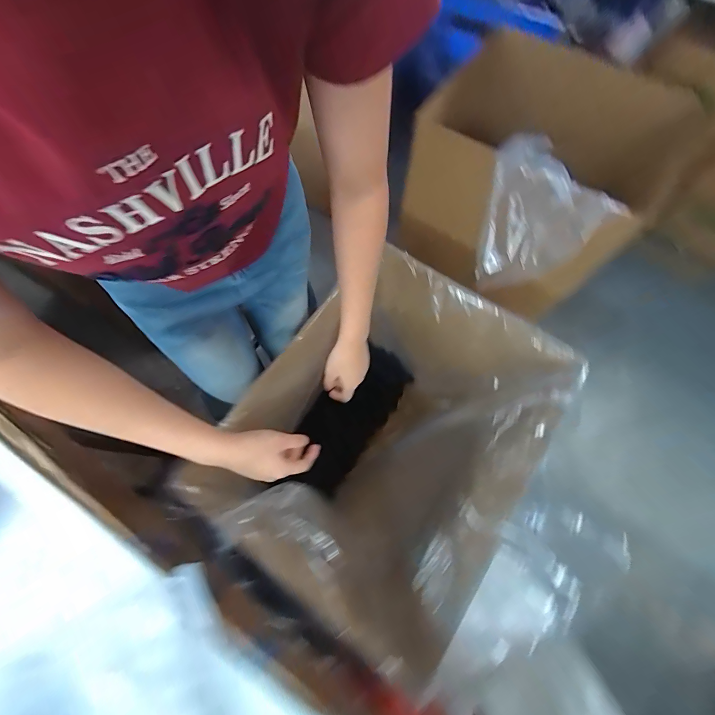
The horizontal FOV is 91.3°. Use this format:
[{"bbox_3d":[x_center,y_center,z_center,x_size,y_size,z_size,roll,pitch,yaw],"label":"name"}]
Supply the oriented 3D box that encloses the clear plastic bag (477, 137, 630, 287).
[{"bbox_3d":[0.423,-0.341,0.906,0.203,0.265,0.299,-38,75,-13],"label":"clear plastic bag"}]

